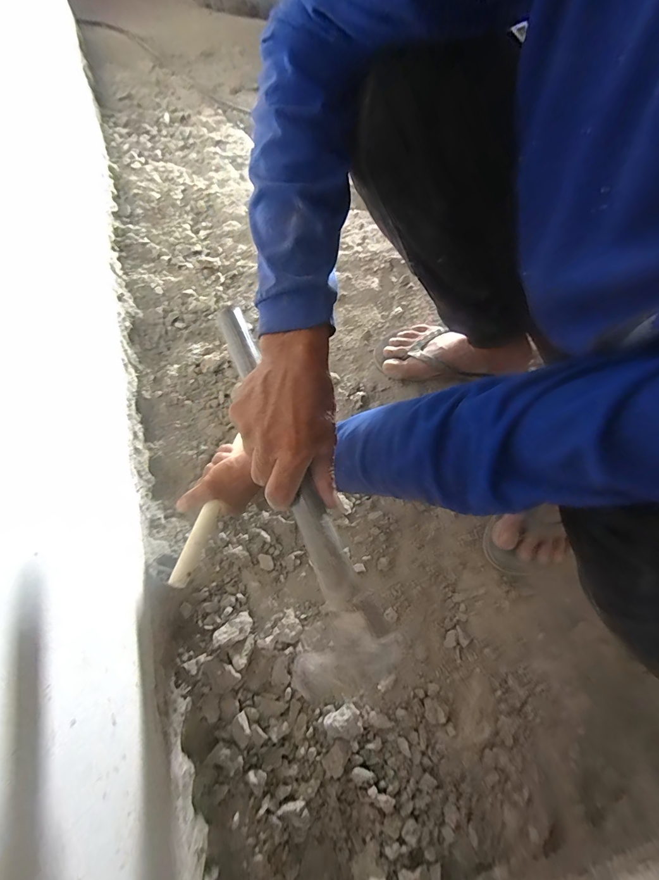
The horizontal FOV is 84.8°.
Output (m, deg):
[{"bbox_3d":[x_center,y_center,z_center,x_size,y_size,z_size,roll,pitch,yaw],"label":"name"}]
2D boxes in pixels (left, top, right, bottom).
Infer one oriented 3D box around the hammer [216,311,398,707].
[{"bbox_3d":[-0.047,0.024,0.299,0.072,0.050,0.333,-20,70,-11],"label":"hammer"}]

